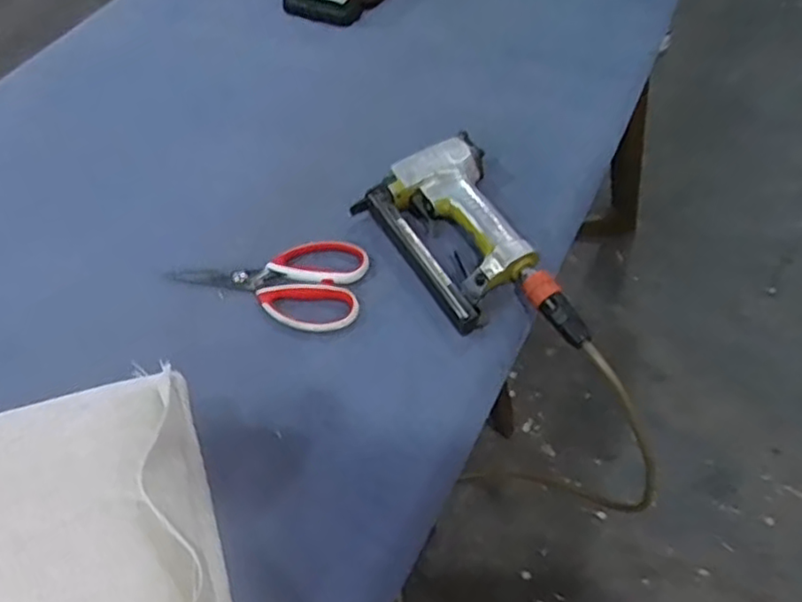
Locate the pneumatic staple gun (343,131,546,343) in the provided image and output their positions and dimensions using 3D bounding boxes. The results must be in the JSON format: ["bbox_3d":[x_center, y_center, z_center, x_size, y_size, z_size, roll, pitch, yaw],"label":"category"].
[{"bbox_3d":[0.057,-0.073,0.637,0.137,0.045,0.182,-30,56,-19],"label":"pneumatic staple gun"}]

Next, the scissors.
[{"bbox_3d":[-0.125,-0.020,0.622,0.181,0.013,0.092,5,53,8],"label":"scissors"}]

